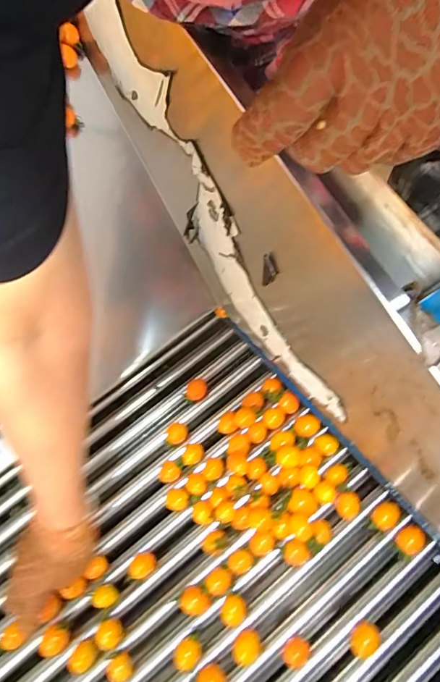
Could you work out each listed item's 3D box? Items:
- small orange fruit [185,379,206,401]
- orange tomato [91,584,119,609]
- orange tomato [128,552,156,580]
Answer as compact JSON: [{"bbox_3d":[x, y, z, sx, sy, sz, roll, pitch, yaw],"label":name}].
[{"bbox_3d":[-0.033,0.067,0.546,0.027,0.024,0.030,15,74,3],"label":"small orange fruit"},{"bbox_3d":[-0.126,0.282,0.451,0.026,0.018,0.020,3,74,-1],"label":"orange tomato"},{"bbox_3d":[-0.087,0.253,0.460,0.025,0.027,0.026,1,74,-2],"label":"orange tomato"}]

